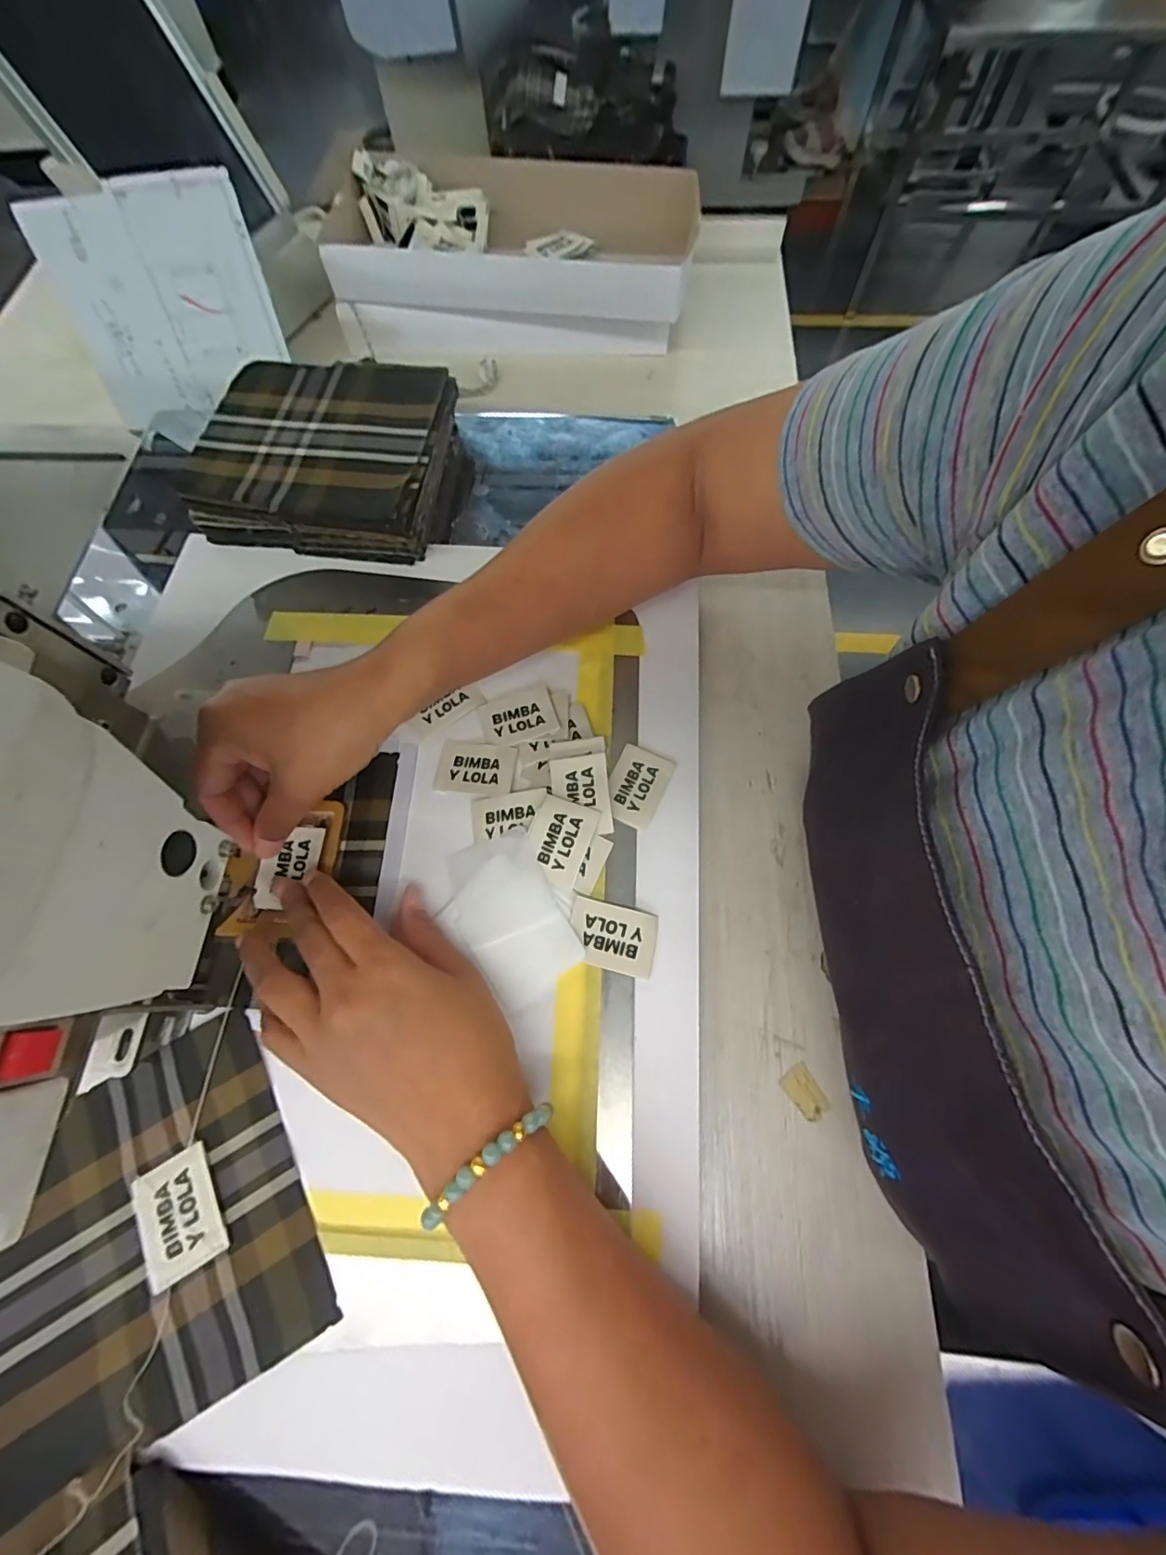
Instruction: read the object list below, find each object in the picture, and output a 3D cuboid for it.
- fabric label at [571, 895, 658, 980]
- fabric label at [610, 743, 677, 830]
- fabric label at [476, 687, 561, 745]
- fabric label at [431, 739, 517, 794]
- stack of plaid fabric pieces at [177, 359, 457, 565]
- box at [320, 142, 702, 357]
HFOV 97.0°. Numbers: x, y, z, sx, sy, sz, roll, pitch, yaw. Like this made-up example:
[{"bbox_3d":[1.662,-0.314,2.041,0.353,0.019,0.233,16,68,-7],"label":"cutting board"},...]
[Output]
[{"bbox_3d":[0.016,0.088,0.288,0.048,0.004,0.034,15,70,7],"label":"fabric label"},{"bbox_3d":[0.034,0.005,0.321,0.034,0.005,0.050,23,72,10],"label":"fabric label"},{"bbox_3d":[-0.042,-0.040,0.336,0.049,0.004,0.033,-15,68,-1],"label":"fabric label"},{"bbox_3d":[-0.068,-0.006,0.325,0.048,0.004,0.034,6,69,7],"label":"fabric label"},{"bbox_3d":[-0.192,-0.247,0.394,0.172,0.045,0.156,7,70,4],"label":"stack of plaid fabric pieces"},{"bbox_3d":[-0.060,-0.494,0.483,0.313,0.072,0.207,5,70,4],"label":"box"}]

